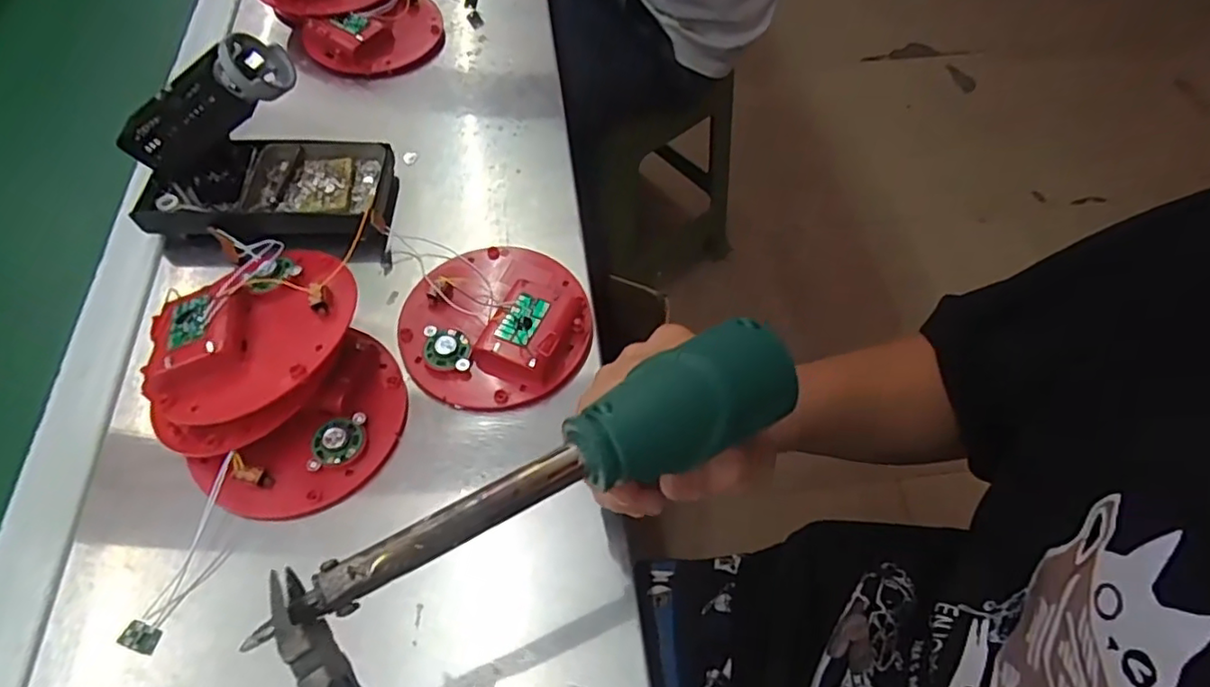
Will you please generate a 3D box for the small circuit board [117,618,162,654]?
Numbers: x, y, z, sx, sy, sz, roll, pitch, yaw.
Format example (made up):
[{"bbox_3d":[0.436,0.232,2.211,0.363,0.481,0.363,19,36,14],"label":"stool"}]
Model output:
[{"bbox_3d":[-0.229,0.144,0.308,0.019,0.004,0.012,14,58,9],"label":"small circuit board"}]

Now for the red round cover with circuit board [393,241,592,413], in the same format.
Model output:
[{"bbox_3d":[-0.071,-0.018,0.400,0.120,0.022,0.118,0,57,0],"label":"red round cover with circuit board"}]

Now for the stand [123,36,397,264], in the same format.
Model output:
[{"bbox_3d":[-0.240,-0.131,0.414,0.166,0.118,0.088,-4,57,-2],"label":"stand"}]

